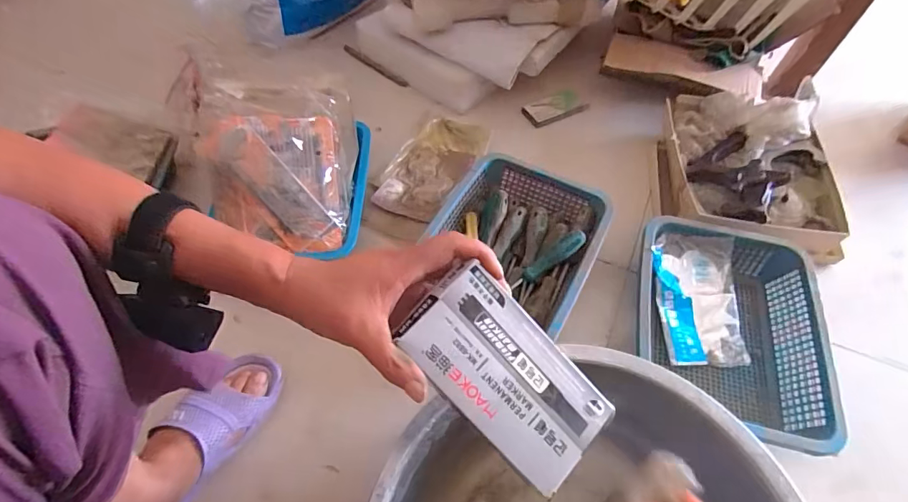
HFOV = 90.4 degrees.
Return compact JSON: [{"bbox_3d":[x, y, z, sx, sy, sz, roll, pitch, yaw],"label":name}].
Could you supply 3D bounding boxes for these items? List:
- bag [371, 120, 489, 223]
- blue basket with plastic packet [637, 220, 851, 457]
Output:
[{"bbox_3d":[-0.042,-0.148,0.785,0.127,0.020,0.220,26,60,17],"label":"bag"},{"bbox_3d":[0.357,0.105,0.599,0.215,0.086,0.286,8,57,6],"label":"blue basket with plastic packet"}]

